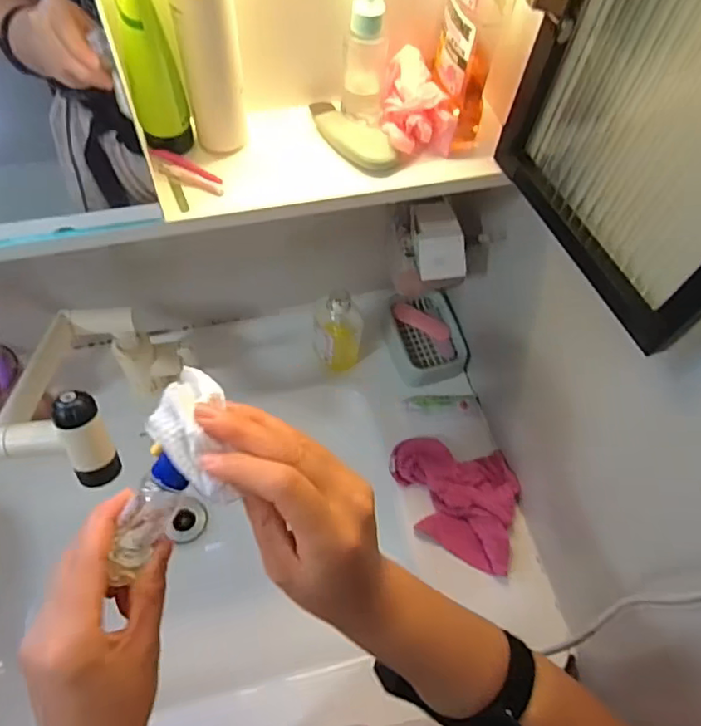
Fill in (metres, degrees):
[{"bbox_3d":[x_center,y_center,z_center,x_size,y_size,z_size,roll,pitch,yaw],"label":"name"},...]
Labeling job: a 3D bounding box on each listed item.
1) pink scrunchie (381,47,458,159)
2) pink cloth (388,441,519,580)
[{"bbox_3d":[0.053,-0.200,0.438,0.054,0.047,0.066,0,62,-4],"label":"pink scrunchie"},{"bbox_3d":[0.117,0.153,0.648,0.152,0.037,0.134,16,62,5],"label":"pink cloth"}]

